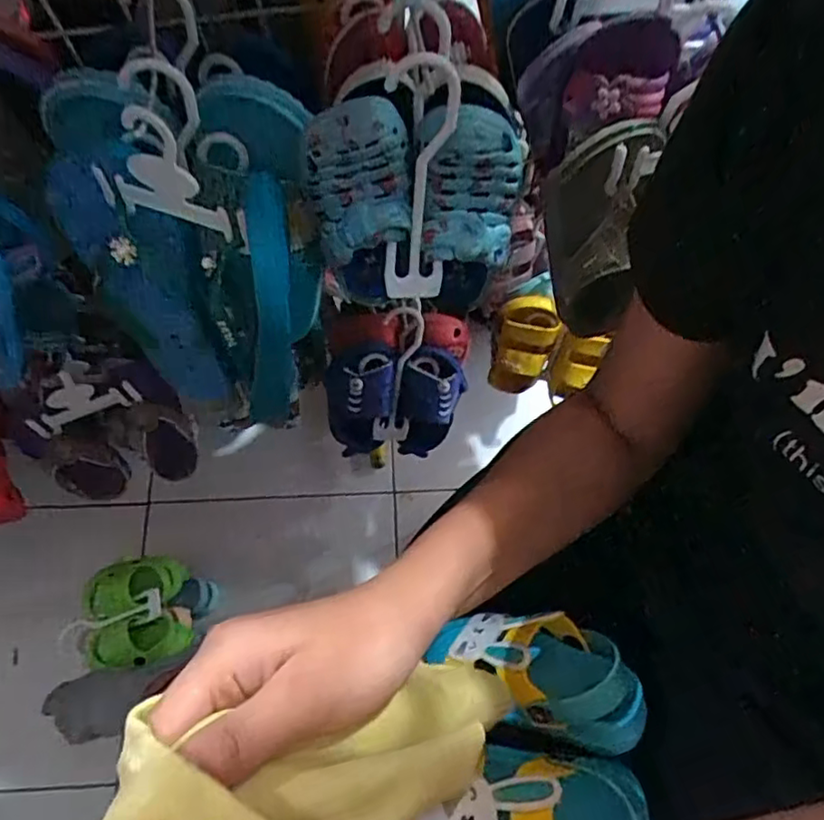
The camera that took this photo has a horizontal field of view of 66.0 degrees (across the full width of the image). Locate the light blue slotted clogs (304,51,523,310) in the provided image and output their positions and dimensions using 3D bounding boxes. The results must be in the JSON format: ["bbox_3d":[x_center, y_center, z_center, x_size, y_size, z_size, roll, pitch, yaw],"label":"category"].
[{"bbox_3d":[0.001,-0.144,0.437,0.138,0.172,0.082,5,67,1],"label":"light blue slotted clogs"}]

